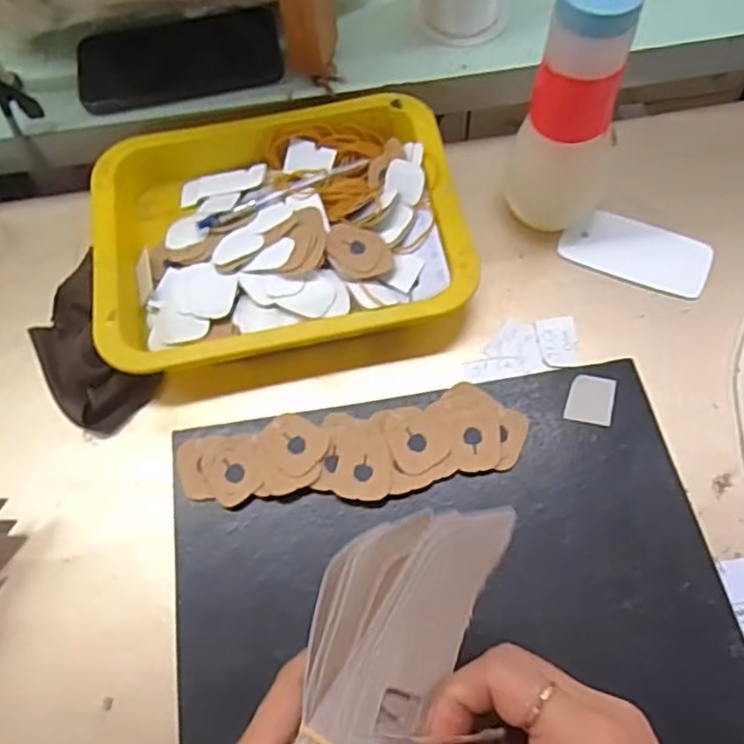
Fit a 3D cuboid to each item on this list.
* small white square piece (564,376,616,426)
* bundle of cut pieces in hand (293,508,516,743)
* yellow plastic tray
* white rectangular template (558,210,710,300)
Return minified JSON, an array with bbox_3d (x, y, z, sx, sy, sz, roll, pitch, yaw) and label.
[{"bbox_3d":[0.138,0.017,0.421,0.027,0.004,0.031,10,68,15],"label":"small white square piece"},{"bbox_3d":[-0.002,0.143,0.272,0.065,0.049,0.185,21,80,-31],"label":"bundle of cut pieces in hand"},{"bbox_3d":[-0.067,-0.107,0.484,0.251,0.037,0.198,-11,65,-2],"label":"yellow plastic tray"},{"bbox_3d":[0.193,-0.089,0.490,0.102,0.006,0.052,22,72,14],"label":"white rectangular template"}]

